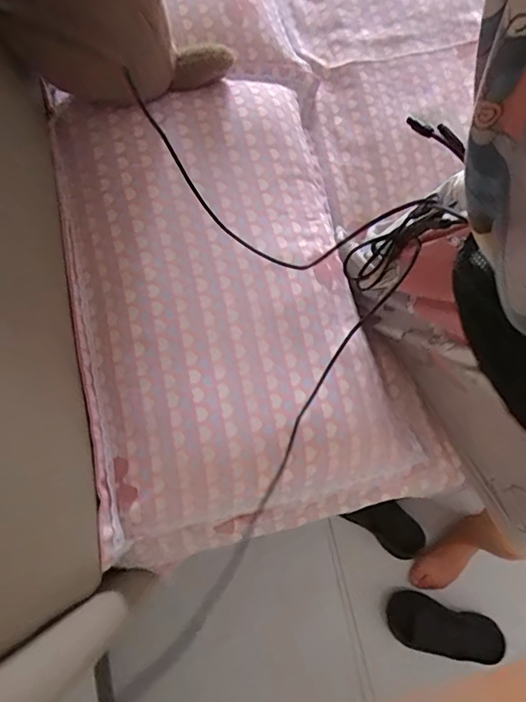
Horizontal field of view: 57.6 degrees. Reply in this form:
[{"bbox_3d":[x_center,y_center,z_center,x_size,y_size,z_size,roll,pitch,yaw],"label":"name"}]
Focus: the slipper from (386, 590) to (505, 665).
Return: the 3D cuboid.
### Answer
[{"bbox_3d":[0.382,0.586,1.010,0.235,0.042,0.104,14,76,3],"label":"slipper"}]

